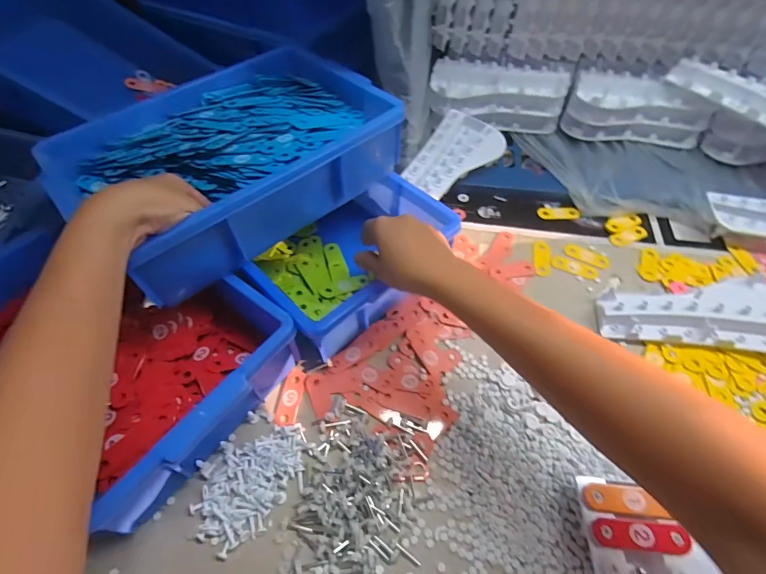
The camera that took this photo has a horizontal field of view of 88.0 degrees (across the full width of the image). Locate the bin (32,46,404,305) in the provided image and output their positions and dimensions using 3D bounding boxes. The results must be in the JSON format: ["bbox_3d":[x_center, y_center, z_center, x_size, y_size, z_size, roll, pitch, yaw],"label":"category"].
[{"bbox_3d":[-0.187,-0.166,0.500,0.348,0.096,0.275,-36,61,-23],"label":"bin"}]

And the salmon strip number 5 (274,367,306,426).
[{"bbox_3d":[-0.107,0.127,0.465,0.025,0.005,0.070,5,54,4],"label":"salmon strip number 5"}]

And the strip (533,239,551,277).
[{"bbox_3d":[0.236,-0.043,0.587,0.023,0.008,0.064,6,54,5],"label":"strip"}]

